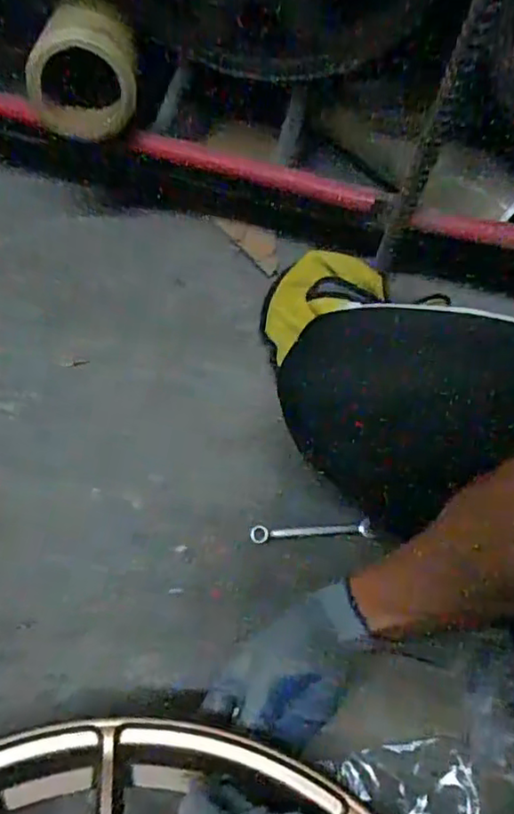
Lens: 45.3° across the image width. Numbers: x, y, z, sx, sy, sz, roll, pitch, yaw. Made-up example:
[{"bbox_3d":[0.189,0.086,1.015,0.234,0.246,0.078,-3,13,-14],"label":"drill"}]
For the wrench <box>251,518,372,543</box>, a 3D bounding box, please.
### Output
[{"bbox_3d":[0.058,0.135,0.669,0.127,0.012,0.019,-3,76,-3],"label":"wrench"}]

